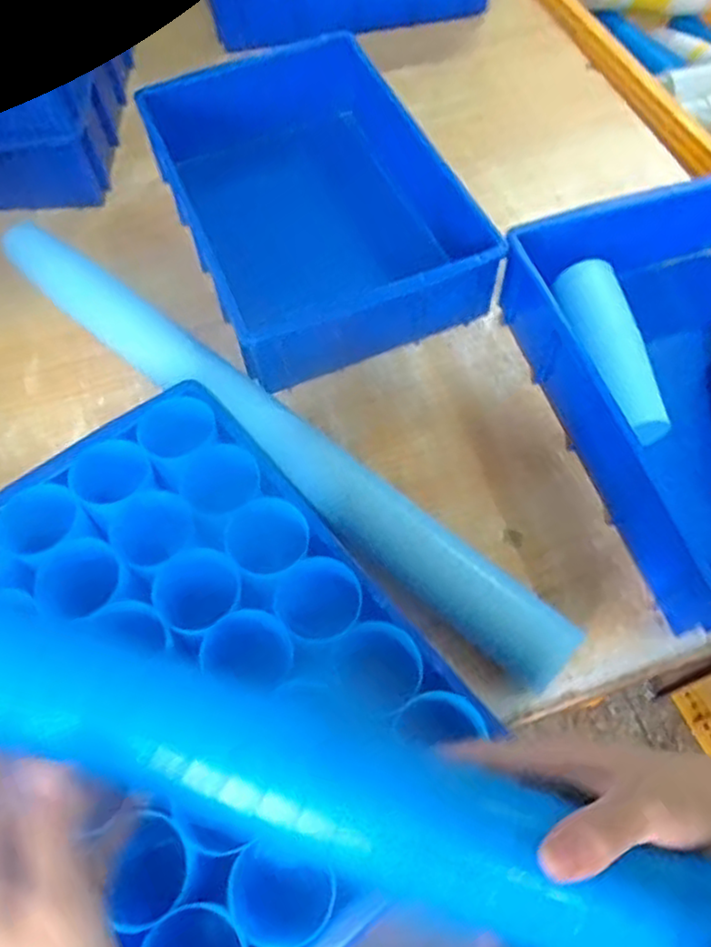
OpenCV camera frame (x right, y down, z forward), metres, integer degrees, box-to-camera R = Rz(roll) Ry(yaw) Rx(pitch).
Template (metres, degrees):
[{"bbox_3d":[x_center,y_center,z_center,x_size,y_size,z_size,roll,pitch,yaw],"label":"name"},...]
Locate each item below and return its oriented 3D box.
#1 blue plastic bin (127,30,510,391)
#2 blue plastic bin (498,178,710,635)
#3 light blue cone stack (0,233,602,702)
[{"bbox_3d":[-0.051,-0.290,0.768,0.273,0.100,0.380,-23,64,-11],"label":"blue plastic bin"},{"bbox_3d":[0.338,-0.090,0.673,0.275,0.135,0.425,-17,63,-8],"label":"blue plastic bin"},{"bbox_3d":[-0.104,-0.048,0.671,0.708,0.053,0.062,37,69,19],"label":"light blue cone stack"}]

